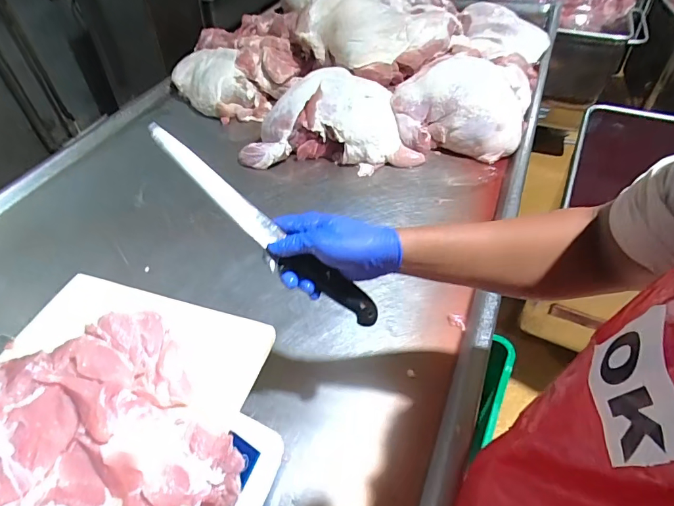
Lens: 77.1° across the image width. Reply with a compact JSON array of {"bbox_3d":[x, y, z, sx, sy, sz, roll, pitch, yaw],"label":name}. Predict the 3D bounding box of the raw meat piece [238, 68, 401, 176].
[{"bbox_3d":[-0.035,-0.342,1.065,0.379,0.127,0.265,4,47,8],"label":"raw meat piece"}]

